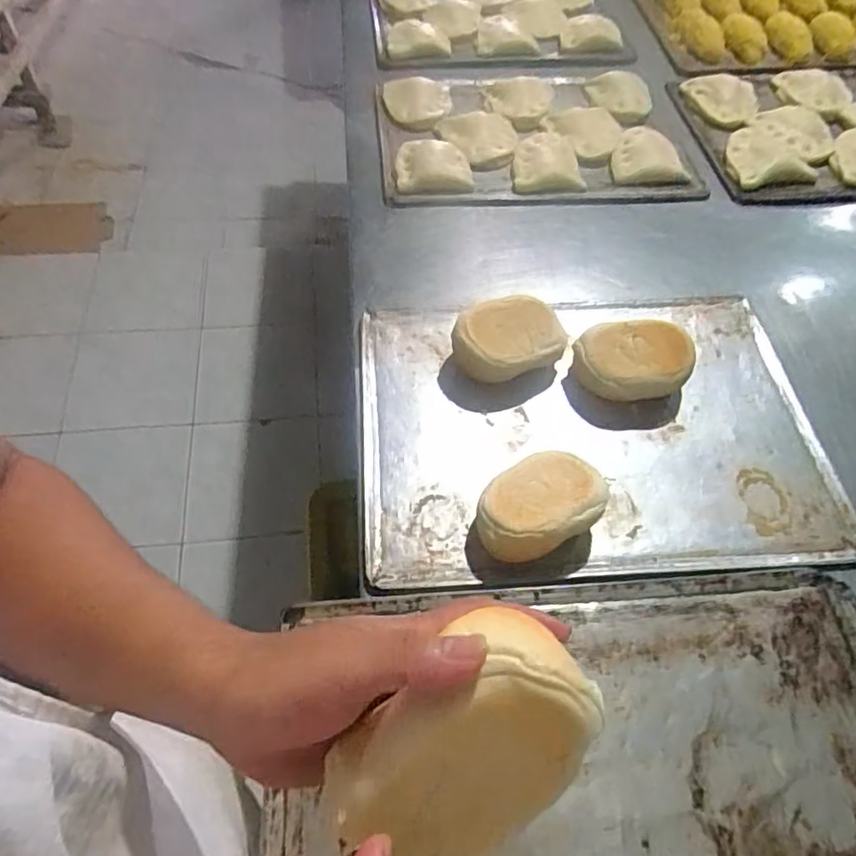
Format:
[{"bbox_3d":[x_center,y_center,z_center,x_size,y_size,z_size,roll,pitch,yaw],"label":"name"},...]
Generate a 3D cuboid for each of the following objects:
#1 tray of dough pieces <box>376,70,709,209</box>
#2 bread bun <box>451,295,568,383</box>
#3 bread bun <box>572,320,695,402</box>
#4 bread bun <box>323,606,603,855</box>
[{"bbox_3d":[0.148,-0.449,0.909,0.434,0.034,0.335,-2,57,-4],"label":"tray of dough pieces"},{"bbox_3d":[0.080,-0.088,0.623,0.111,0.056,0.075,-18,59,-13],"label":"bread bun"},{"bbox_3d":[0.208,-0.065,0.616,0.109,0.063,0.068,-3,57,-4],"label":"bread bun"},{"bbox_3d":[0.018,0.130,0.256,0.109,0.050,0.076,-38,103,1],"label":"bread bun"}]

